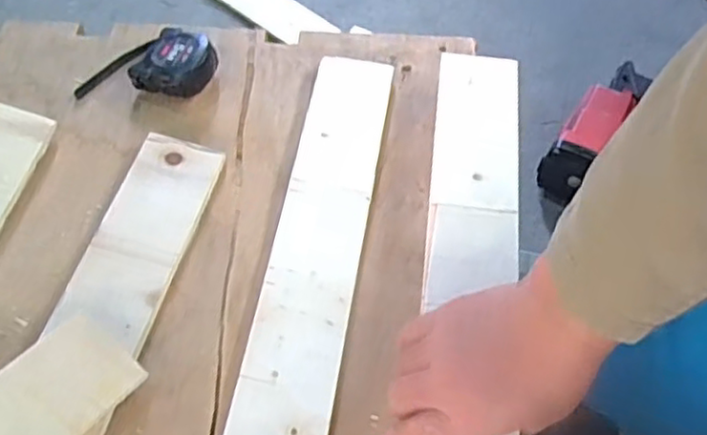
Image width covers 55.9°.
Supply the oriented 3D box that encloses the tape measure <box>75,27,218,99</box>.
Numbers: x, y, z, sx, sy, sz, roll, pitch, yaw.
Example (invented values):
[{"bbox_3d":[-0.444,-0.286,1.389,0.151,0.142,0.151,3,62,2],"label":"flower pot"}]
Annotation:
[{"bbox_3d":[-0.194,-0.150,0.638,0.127,0.036,0.083,9,57,5],"label":"tape measure"}]

